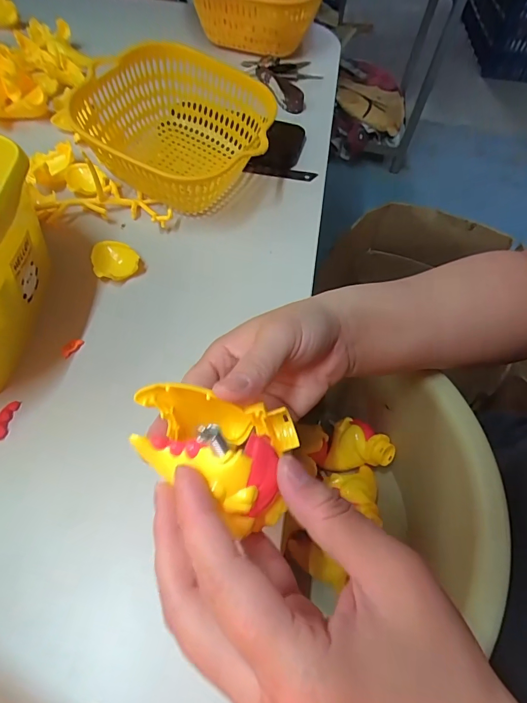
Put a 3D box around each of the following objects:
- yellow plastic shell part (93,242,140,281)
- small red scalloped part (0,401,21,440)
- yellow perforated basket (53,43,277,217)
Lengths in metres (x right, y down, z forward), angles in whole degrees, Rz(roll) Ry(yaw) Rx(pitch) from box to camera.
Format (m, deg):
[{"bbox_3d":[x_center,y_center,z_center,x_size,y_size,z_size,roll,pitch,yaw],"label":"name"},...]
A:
[{"bbox_3d":[-0.131,-0.079,0.363,0.038,0.016,0.041,-11,59,-10],"label":"yellow plastic shell part"},{"bbox_3d":[-0.182,0.048,0.287,0.008,0.007,0.029,6,57,0],"label":"small red scalloped part"},{"bbox_3d":[-0.080,-0.214,0.399,0.168,0.079,0.162,2,57,-3],"label":"yellow perforated basket"}]

